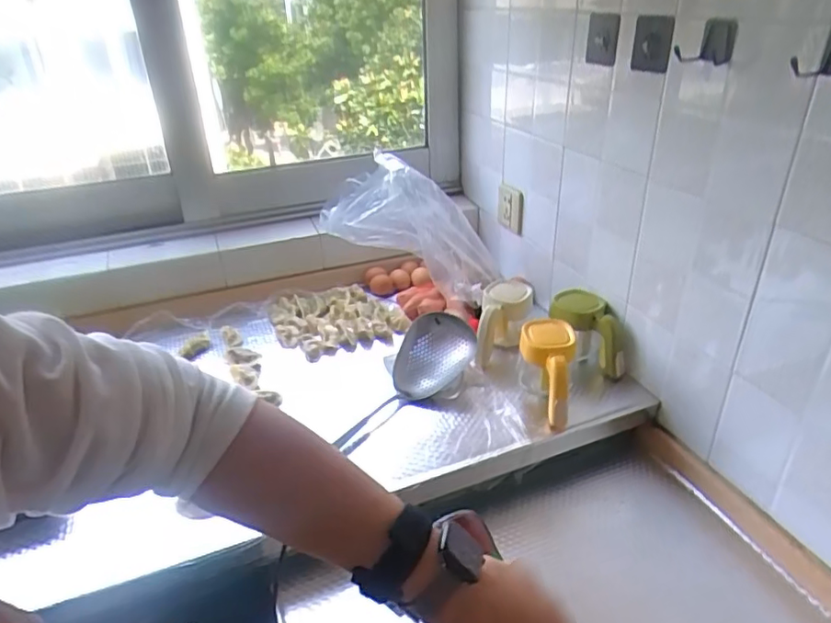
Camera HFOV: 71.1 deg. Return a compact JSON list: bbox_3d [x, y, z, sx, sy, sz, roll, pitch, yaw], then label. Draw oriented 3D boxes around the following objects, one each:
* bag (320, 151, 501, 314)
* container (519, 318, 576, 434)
[{"bbox_3d":[0.010,-0.141,1.062,0.328,0.178,0.135,34,29,-9],"label":"bag"},{"bbox_3d":[0.194,0.088,0.869,0.079,0.110,0.129,2,29,10],"label":"container"}]

